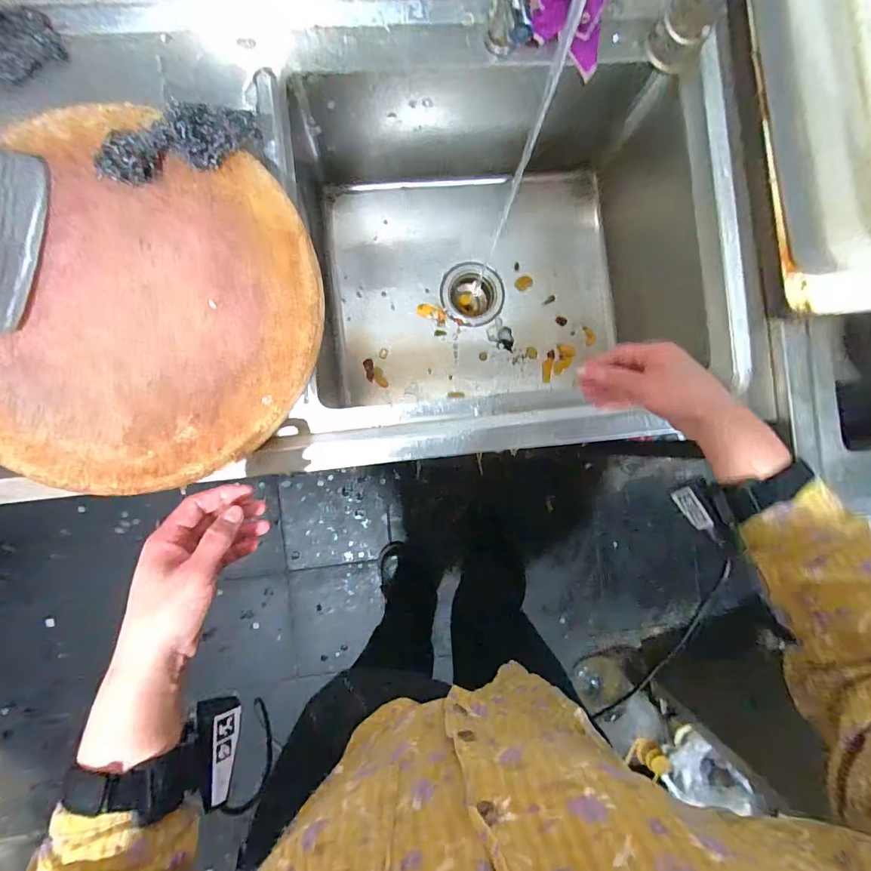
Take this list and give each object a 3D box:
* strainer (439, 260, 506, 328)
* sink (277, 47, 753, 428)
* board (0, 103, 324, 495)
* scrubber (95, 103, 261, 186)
[{"bbox_3d":[0.065,-0.254,0.837,0.115,0.072,0.112,-1,89,-4],"label":"strainer"},{"bbox_3d":[0.088,-0.268,0.688,0.578,0.260,0.442,-5,90,-5],"label":"sink"},{"bbox_3d":[-0.308,-0.132,0.479,0.343,0.032,0.381,15,88,-4],"label":"board"},{"bbox_3d":[-0.273,-0.308,0.472,0.166,0.036,0.060,-23,91,-4],"label":"scrubber"}]

